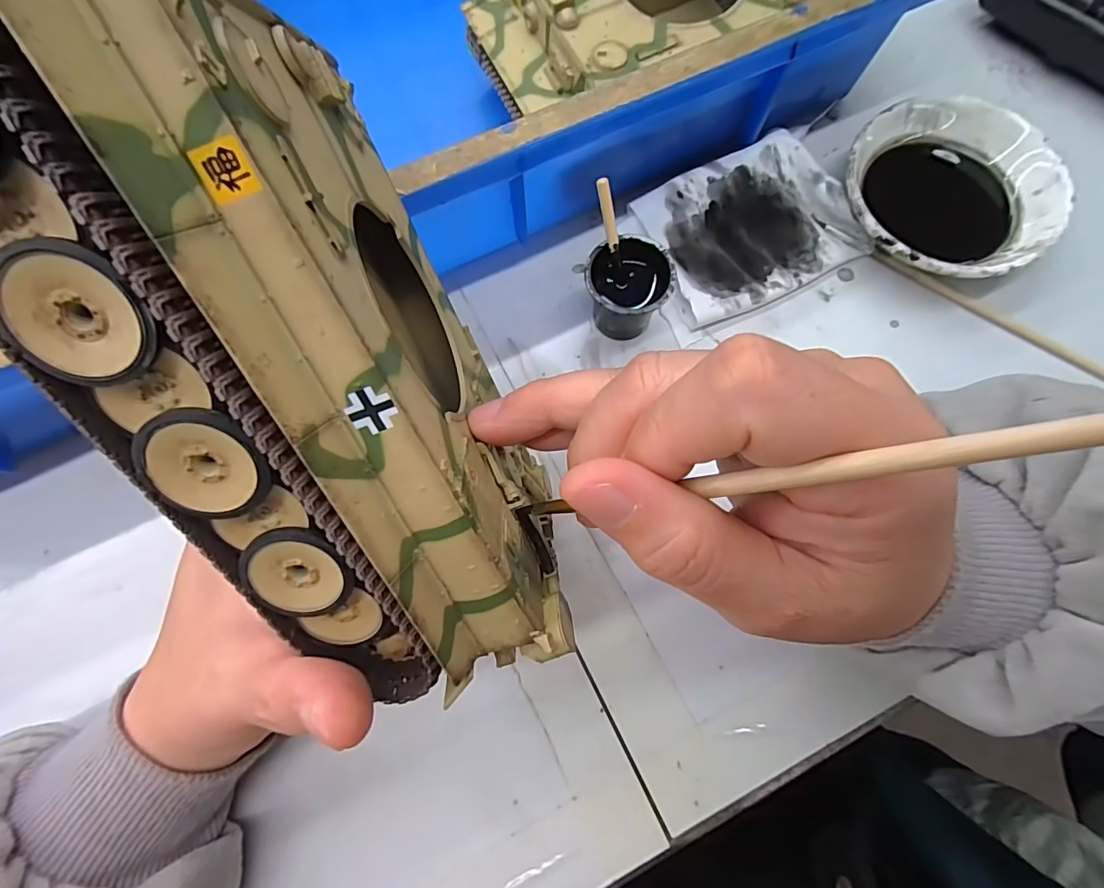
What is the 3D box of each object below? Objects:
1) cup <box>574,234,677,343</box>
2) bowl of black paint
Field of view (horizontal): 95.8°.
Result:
[{"bbox_3d":[0.033,-0.067,0.225,0.037,0.036,0.035,0,76,0],"label":"cup"},{"bbox_3d":[0.185,-0.118,0.238,0.091,0.026,0.094,0,76,0],"label":"bowl of black paint"}]

